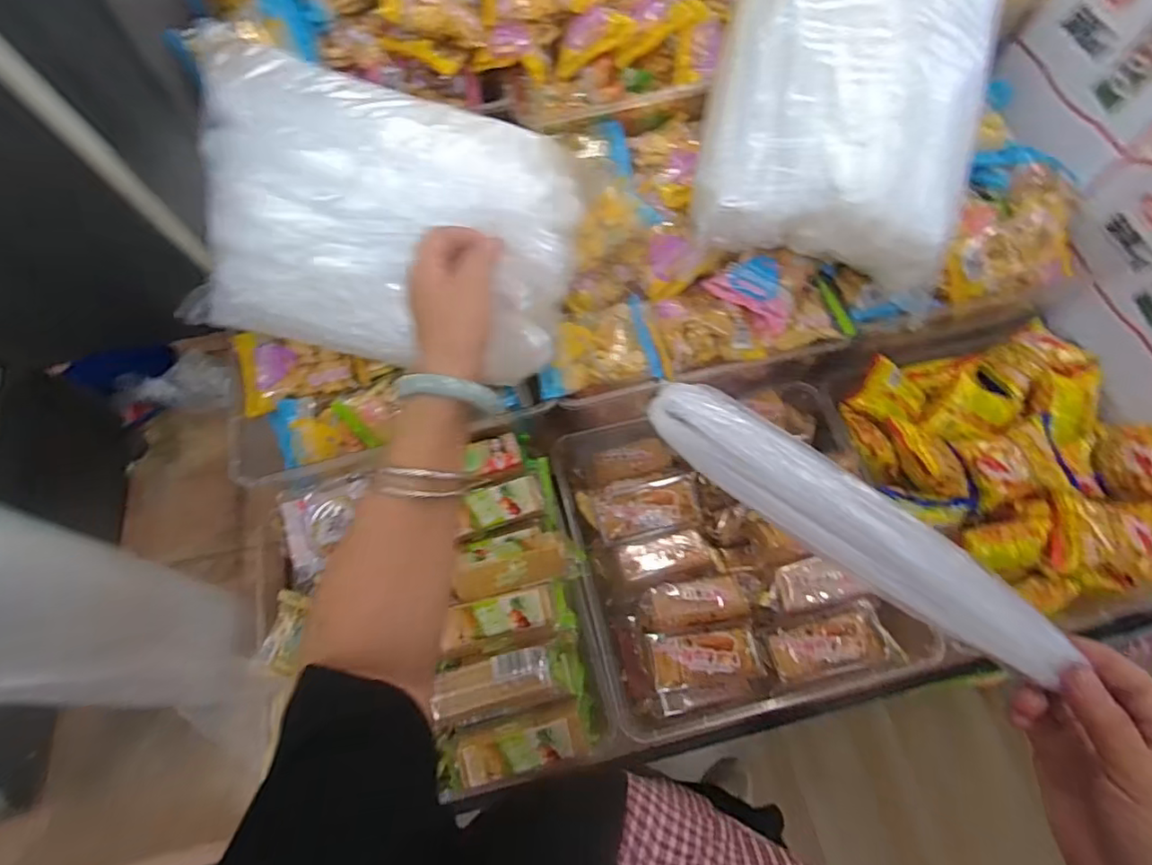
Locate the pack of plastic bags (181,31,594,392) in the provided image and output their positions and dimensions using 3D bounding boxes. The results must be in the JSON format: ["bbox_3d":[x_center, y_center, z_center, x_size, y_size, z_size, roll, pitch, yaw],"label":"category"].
[{"bbox_3d":[-0.171,-0.181,0.484,0.336,0.077,0.228,12,101,-1],"label":"pack of plastic bags"}]

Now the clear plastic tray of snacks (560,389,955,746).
[{"bbox_3d":[0.150,0.104,0.575,0.297,0.073,0.303,-12,65,-5],"label":"clear plastic tray of snacks"}]

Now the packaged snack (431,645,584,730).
[{"bbox_3d":[-0.054,0.206,0.483,0.125,0.053,0.043,-7,64,-16],"label":"packaged snack"}]

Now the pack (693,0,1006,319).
[{"bbox_3d":[0.230,-0.303,0.485,0.216,0.079,0.324,11,93,10],"label":"pack"}]

